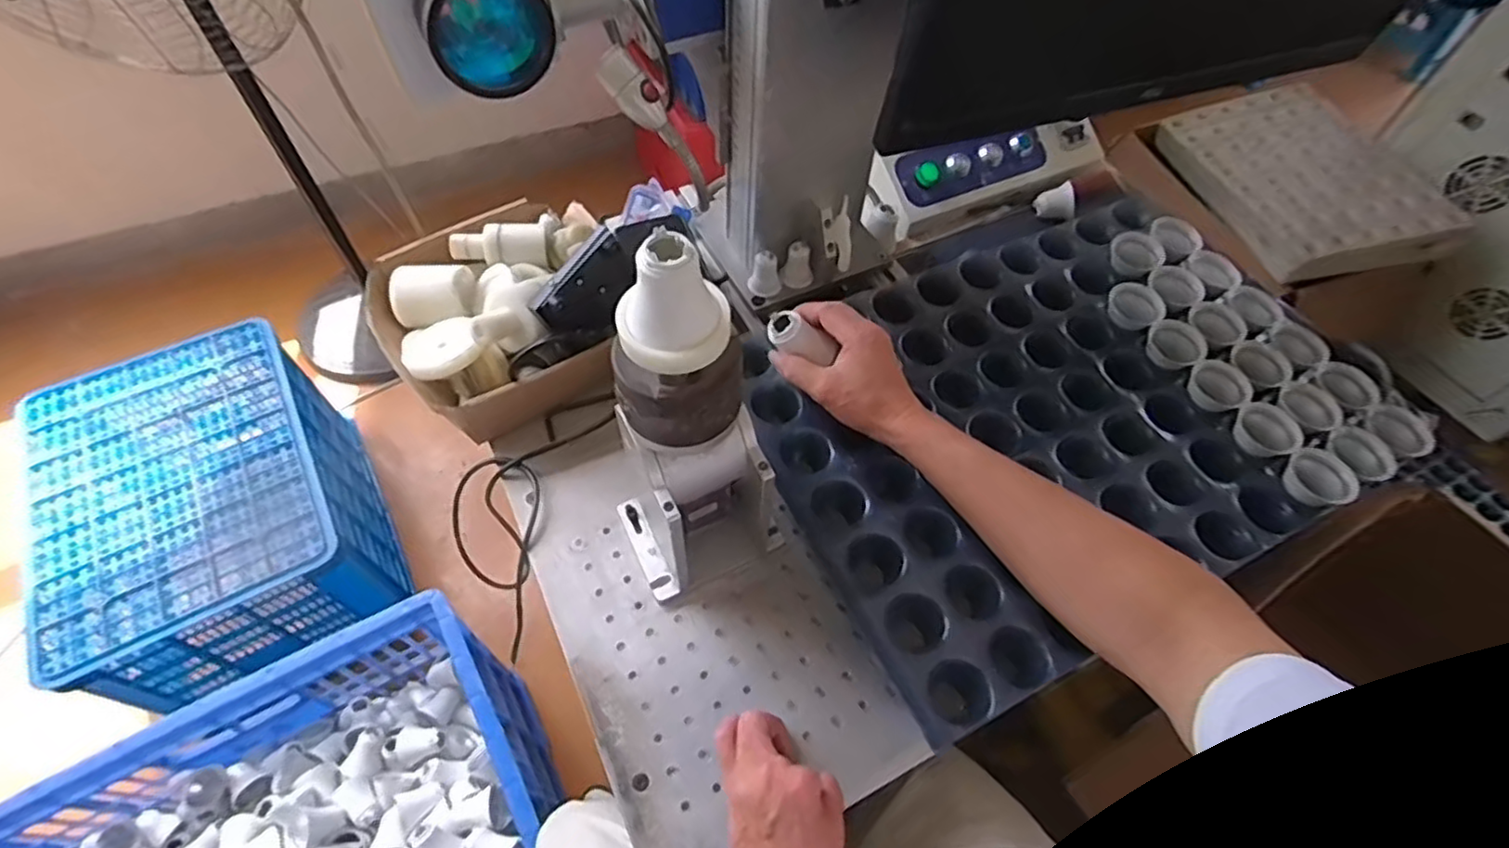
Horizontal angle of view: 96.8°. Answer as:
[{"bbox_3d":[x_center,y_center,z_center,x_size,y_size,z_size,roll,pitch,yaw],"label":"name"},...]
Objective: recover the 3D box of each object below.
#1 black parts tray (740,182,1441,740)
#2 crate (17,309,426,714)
[{"bbox_3d":[0.277,-0.020,0.612,0.547,0.043,0.378,-22,61,-17],"label":"black parts tray"},{"bbox_3d":[-0.961,0.159,1.226,0.406,0.296,0.600,-26,62,-19],"label":"crate"}]

